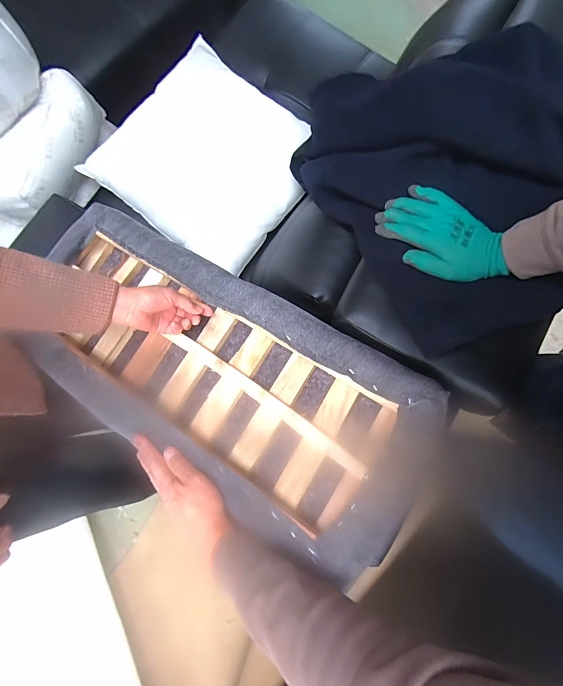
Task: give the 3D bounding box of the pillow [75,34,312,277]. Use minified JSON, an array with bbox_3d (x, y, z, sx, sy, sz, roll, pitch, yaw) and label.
[{"bbox_3d":[-0.177,-0.475,0.879,0.473,0.108,0.458,38,81,5],"label":"pillow"}]

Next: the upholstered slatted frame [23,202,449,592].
[{"bbox_3d":[-0.131,0.031,0.580,0.734,0.111,0.308,31,80,20],"label":"upholstered slatted frame"}]

